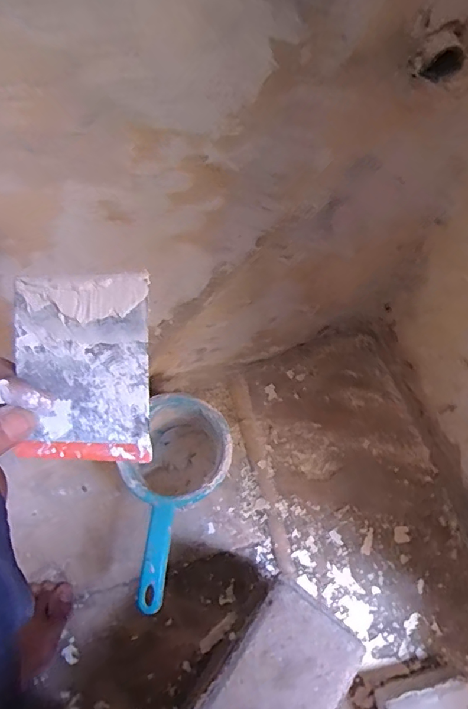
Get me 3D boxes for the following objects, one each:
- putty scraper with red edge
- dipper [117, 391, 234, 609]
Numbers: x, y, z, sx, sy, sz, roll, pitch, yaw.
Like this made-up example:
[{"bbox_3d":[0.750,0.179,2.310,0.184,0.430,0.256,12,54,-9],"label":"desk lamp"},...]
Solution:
[{"bbox_3d":[-0.085,0.008,0.258,0.078,0.004,0.101,0,93,10],"label":"putty scraper with red edge"},{"bbox_3d":[-0.090,0.193,0.627,0.140,0.126,0.250,14,66,7],"label":"dipper"}]

